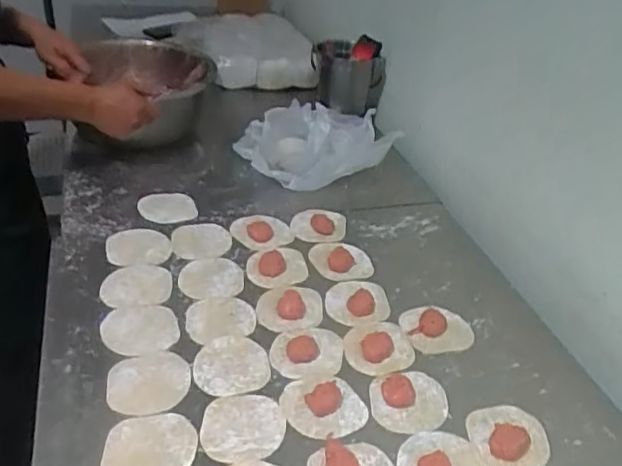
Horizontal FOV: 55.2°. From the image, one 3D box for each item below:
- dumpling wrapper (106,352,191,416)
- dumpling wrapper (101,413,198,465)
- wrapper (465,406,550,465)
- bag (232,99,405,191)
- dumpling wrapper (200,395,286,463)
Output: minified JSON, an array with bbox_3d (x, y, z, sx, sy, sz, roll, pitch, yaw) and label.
[{"bbox_3d":[-0.173,0.162,0.635,0.084,0.005,0.079,-6,38,-15],"label":"dumpling wrapper"},{"bbox_3d":[-0.155,0.209,0.574,0.085,0.004,0.079,-1,37,-8],"label":"dumpling wrapper"},{"bbox_3d":[0.206,0.208,0.615,0.079,0.016,0.081,3,36,-3],"label":"wrapper"},{"bbox_3d":[0.010,-0.159,1.037,0.236,0.129,0.158,-9,39,-18],"label":"bag"},{"bbox_3d":[-0.069,0.197,0.605,0.082,0.004,0.080,1,37,-6],"label":"dumpling wrapper"}]

